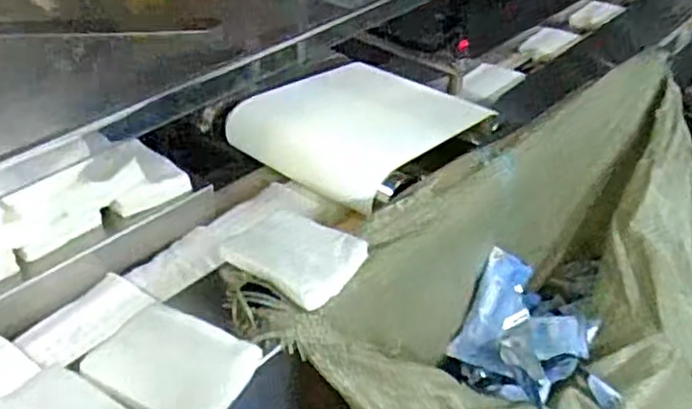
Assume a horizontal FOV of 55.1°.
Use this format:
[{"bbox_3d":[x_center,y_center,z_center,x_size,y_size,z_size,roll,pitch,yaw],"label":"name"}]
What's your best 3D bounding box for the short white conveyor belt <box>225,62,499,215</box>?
[{"bbox_3d":[0.018,-0.093,0.732,0.196,0.067,0.234,25,44,31],"label":"short white conveyor belt"}]

